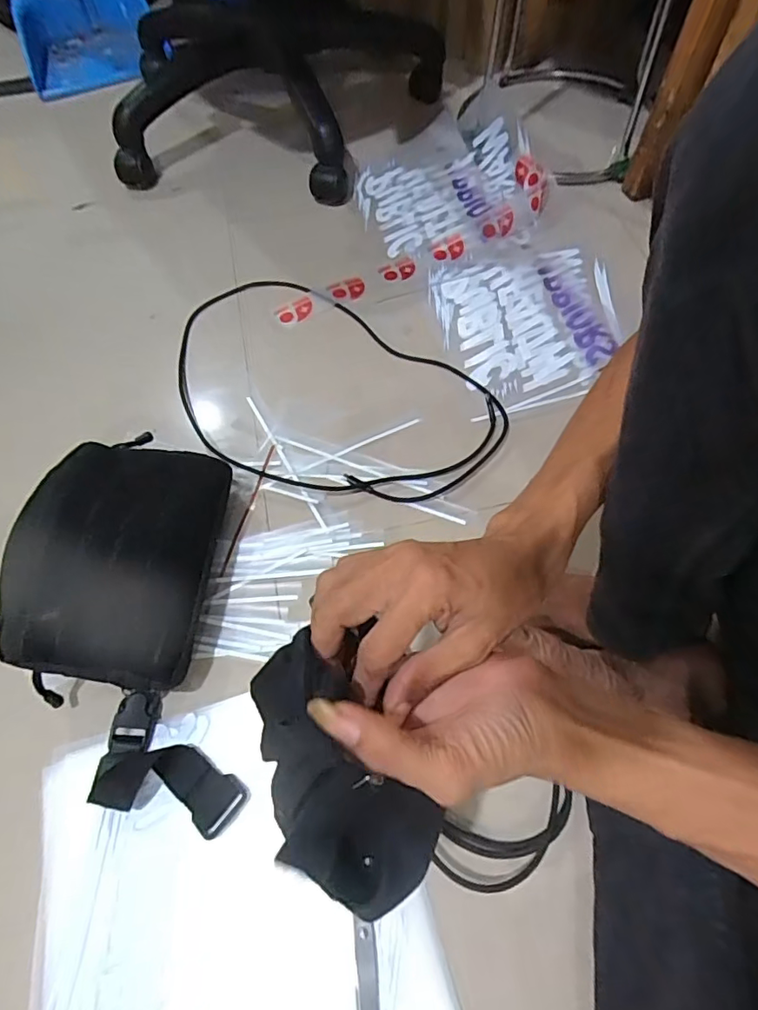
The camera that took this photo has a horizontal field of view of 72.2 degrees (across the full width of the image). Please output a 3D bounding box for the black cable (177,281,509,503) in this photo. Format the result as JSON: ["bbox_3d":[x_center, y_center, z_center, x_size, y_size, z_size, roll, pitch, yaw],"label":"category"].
[{"bbox_3d":[-0.104,-0.166,0.673,0.499,0.027,0.296,40,70,21],"label":"black cable"}]

